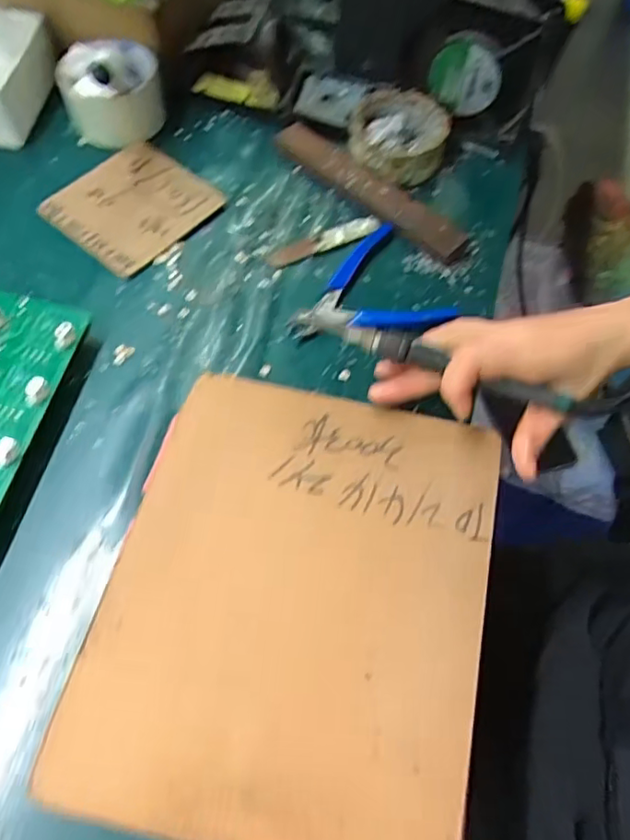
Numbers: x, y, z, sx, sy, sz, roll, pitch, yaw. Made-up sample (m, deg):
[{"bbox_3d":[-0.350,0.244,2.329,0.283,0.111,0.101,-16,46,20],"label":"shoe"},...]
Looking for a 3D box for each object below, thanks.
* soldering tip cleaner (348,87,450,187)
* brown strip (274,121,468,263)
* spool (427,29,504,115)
[{"bbox_3d":[0.072,-0.246,0.512,0.080,0.030,0.086,12,62,3],"label":"soldering tip cleaner"},{"bbox_3d":[0.045,-0.198,0.501,0.194,0.009,0.039,39,66,17],"label":"brown strip"},{"bbox_3d":[0.122,-0.281,0.484,0.057,0.062,0.019,21,62,8],"label":"spool"}]

